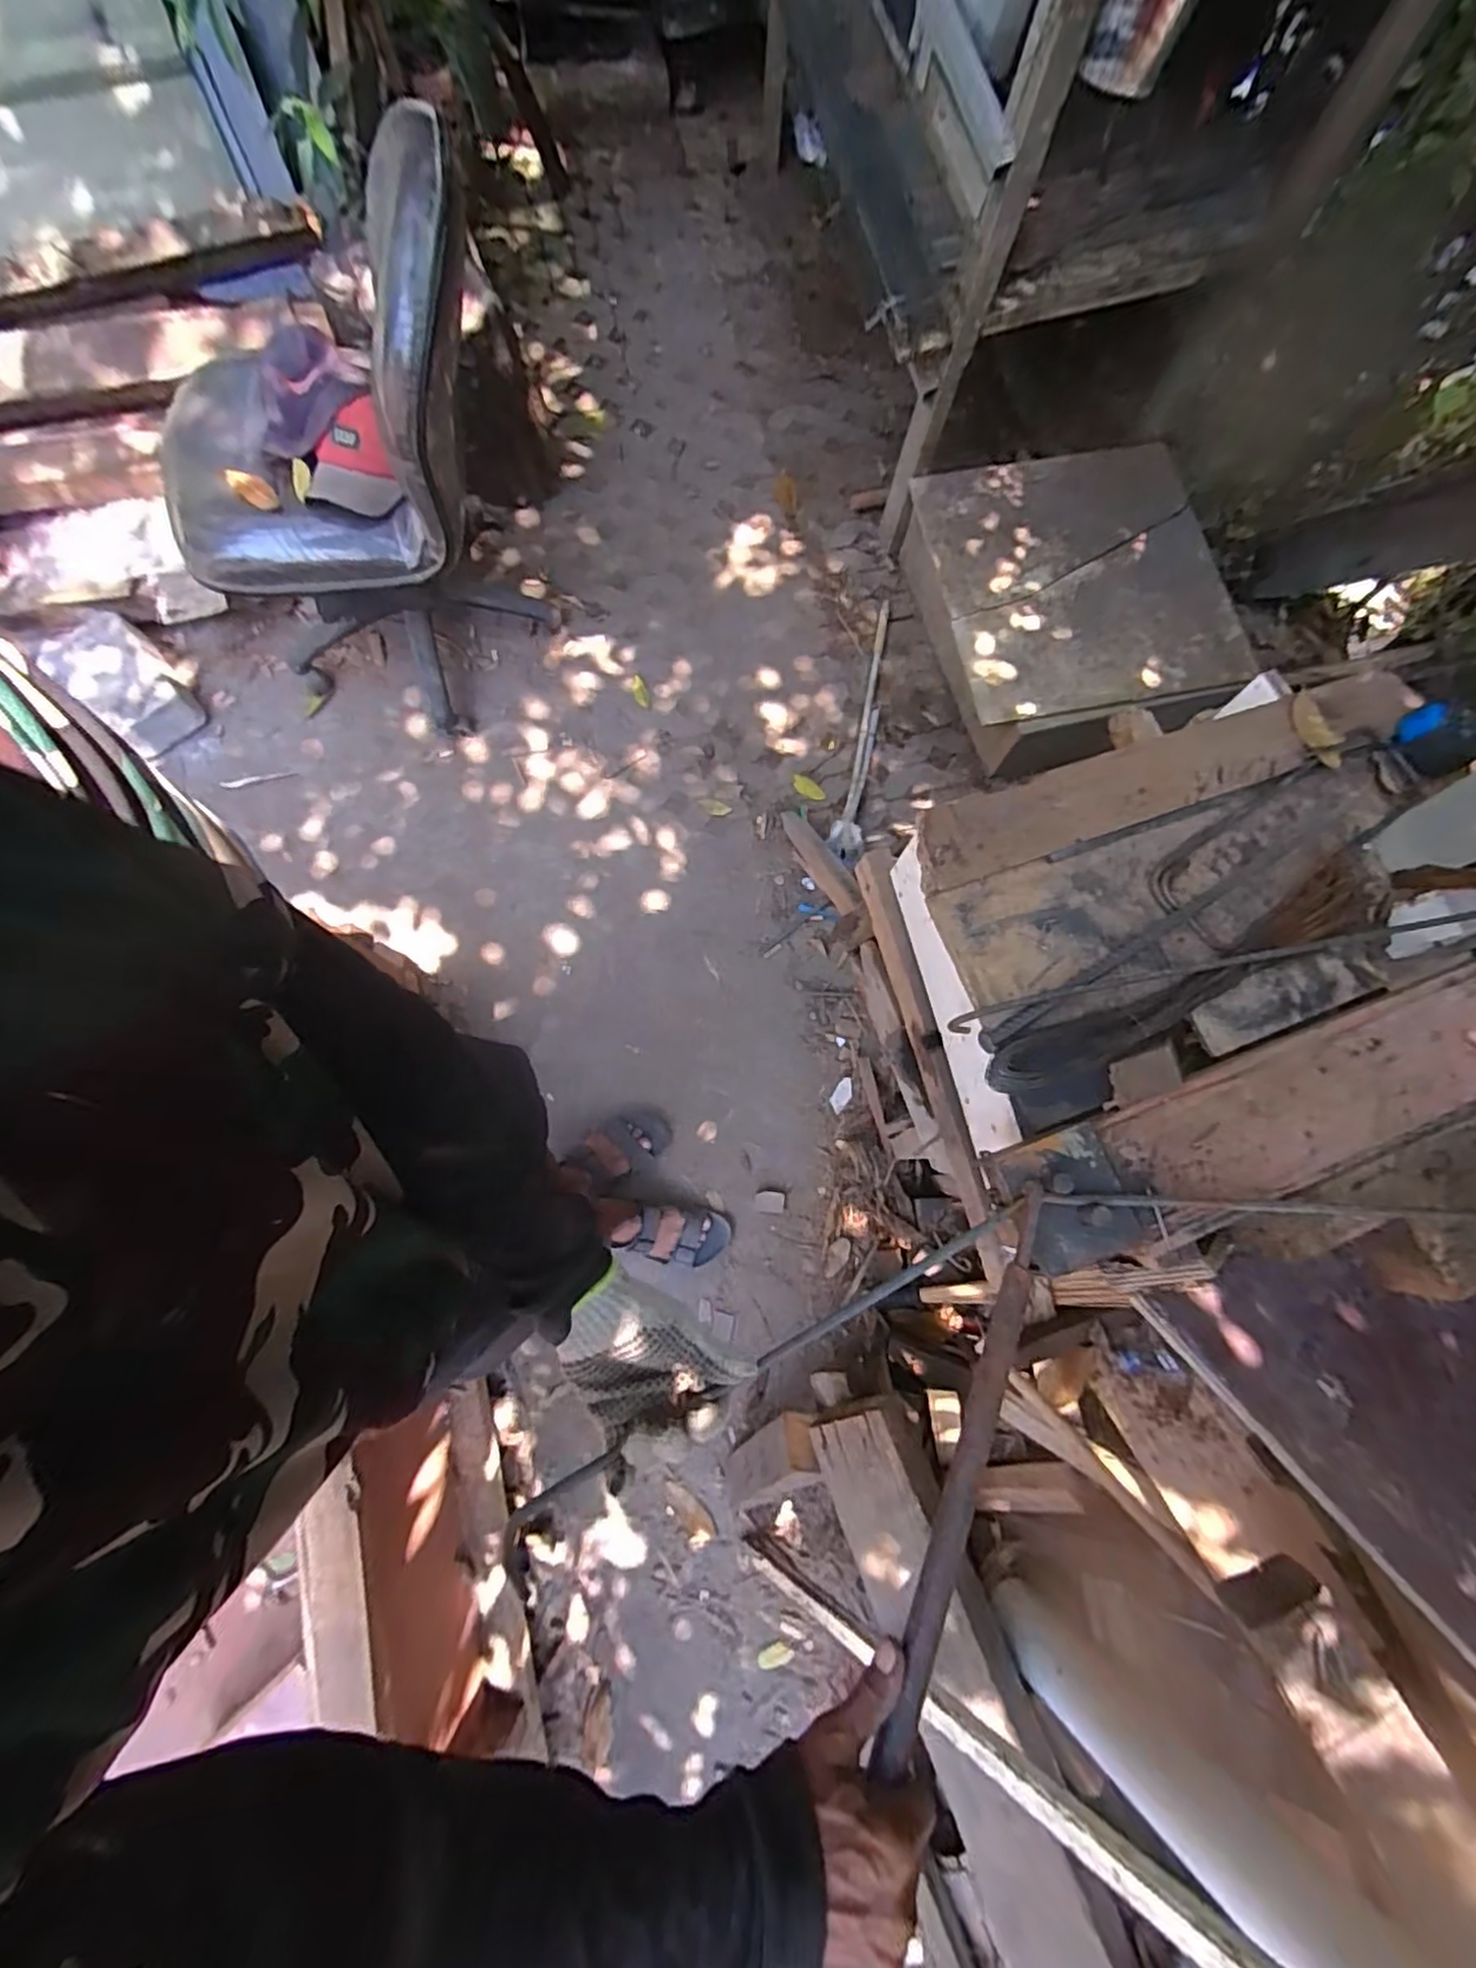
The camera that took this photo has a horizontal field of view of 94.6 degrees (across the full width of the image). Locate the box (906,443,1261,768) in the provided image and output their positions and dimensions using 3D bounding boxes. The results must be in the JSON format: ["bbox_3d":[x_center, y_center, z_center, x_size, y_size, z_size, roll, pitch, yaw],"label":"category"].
[{"bbox_3d":[0.692,-0.811,1.465,0.571,0.172,0.609,-11,77,-4],"label":"box"}]

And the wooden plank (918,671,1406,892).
[{"bbox_3d":[0.465,-0.226,0.716,0.610,0.025,0.082,-19,81,-8],"label":"wooden plank"}]

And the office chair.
[{"bbox_3d":[-0.705,-0.932,1.273,0.648,0.775,0.534,-6,77,-3],"label":"office chair"}]

